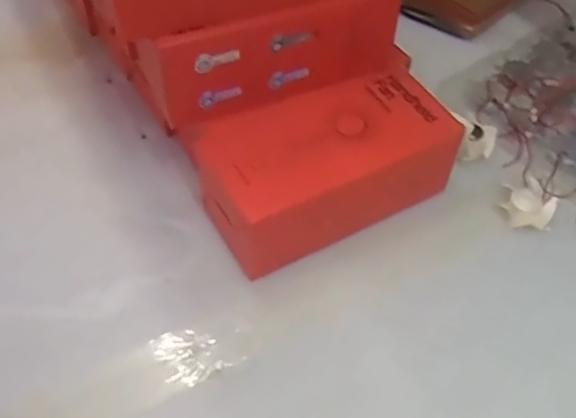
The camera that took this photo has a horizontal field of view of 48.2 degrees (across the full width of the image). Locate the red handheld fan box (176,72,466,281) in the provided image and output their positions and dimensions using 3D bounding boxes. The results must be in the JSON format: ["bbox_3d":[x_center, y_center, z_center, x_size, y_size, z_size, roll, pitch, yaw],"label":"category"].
[{"bbox_3d":[0.028,-0.032,0.494,0.196,0.076,0.090,-21,55,-17],"label":"red handheld fan box"}]

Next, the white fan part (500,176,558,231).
[{"bbox_3d":[0.192,-0.003,0.513,0.039,0.013,0.042,-17,54,-14],"label":"white fan part"}]

